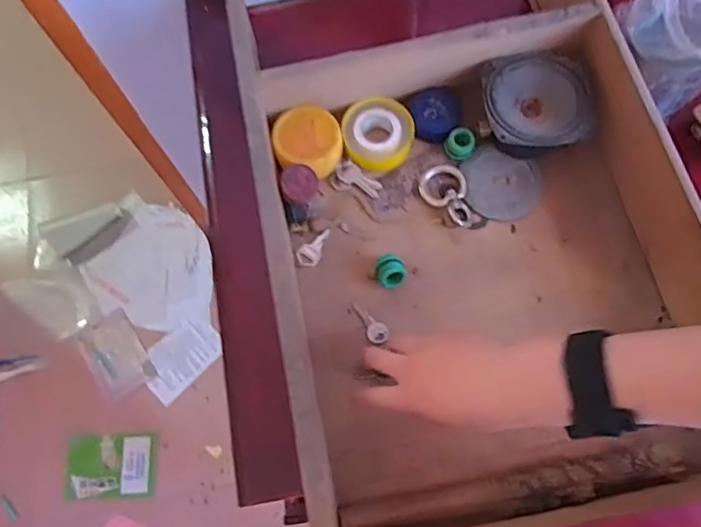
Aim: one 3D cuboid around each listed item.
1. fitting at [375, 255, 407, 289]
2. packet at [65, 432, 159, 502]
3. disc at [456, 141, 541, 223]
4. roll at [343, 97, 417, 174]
[{"bbox_3d":[0.038,0.007,0.546,0.027,0.022,0.029,0,72,-1],"label":"fitting"},{"bbox_3d":[-0.596,0.505,1.408,0.216,0.032,0.149,-2,72,-2],"label":"packet"},{"bbox_3d":[0.154,-0.083,0.585,0.085,0.007,0.075,23,73,6],"label":"disc"},{"bbox_3d":[0.030,-0.135,0.584,0.070,0.027,0.071,0,72,-1],"label":"roll"}]

